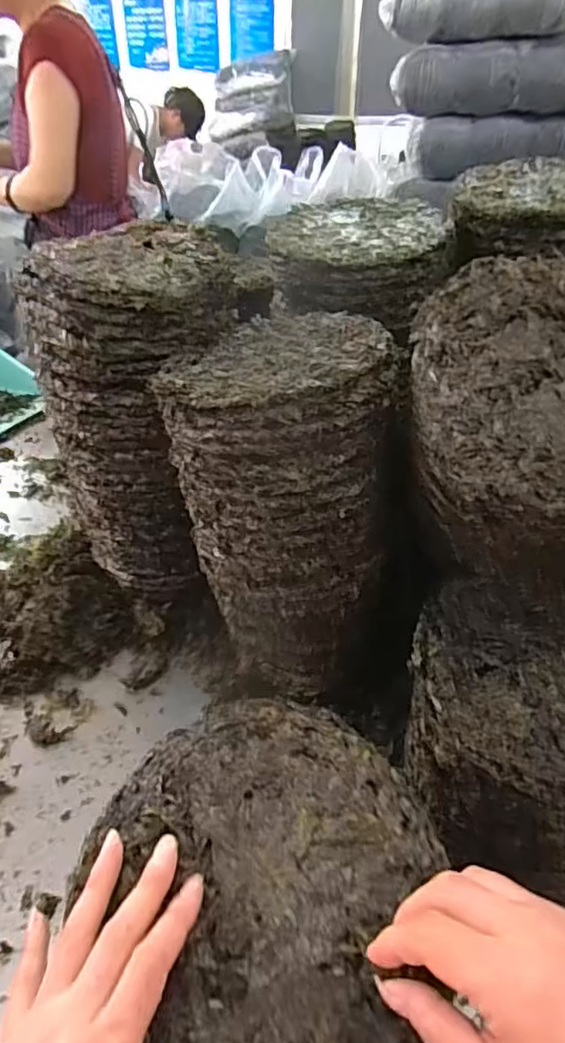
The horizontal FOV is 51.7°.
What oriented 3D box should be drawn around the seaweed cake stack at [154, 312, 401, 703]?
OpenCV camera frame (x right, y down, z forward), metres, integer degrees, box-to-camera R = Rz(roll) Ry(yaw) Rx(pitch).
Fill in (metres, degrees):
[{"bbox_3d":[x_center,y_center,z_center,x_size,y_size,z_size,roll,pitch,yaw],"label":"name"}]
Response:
[{"bbox_3d":[0.013,-0.007,0.571,0.192,0.340,0.187,10,39,13],"label":"seaweed cake stack"}]

